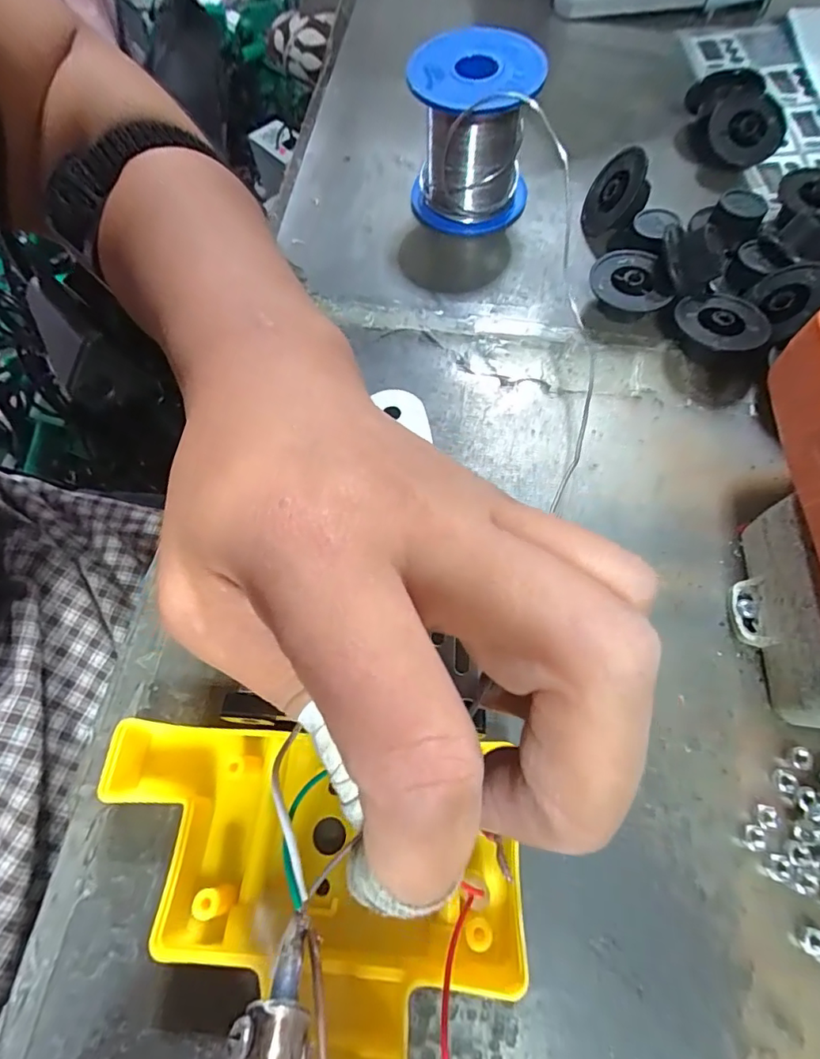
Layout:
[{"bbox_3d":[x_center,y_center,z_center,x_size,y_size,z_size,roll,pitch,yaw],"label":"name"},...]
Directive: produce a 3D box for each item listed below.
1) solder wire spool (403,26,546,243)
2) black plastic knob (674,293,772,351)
[{"bbox_3d":[0.031,-0.194,0.248,0.062,0.065,0.063,4,68,4],"label":"solder wire spool"},{"bbox_3d":[0.137,-0.089,0.222,0.035,0.016,0.033,-8,68,-1],"label":"black plastic knob"}]

